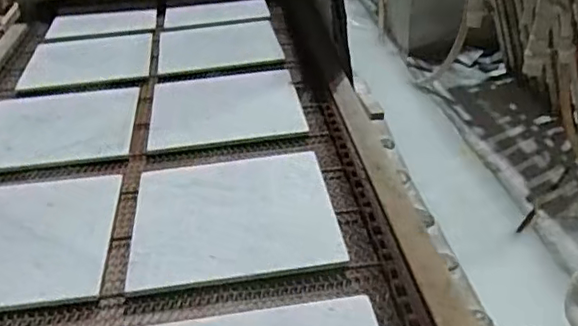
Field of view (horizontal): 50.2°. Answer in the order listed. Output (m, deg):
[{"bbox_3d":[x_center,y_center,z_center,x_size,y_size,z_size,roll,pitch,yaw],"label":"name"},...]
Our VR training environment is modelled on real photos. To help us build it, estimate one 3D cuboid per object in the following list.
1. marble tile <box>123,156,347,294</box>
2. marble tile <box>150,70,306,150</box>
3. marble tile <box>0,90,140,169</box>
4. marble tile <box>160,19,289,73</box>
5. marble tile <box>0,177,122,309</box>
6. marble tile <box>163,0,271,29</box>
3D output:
[{"bbox_3d":[-0.087,0.069,0.962,0.297,0.012,0.315,-7,33,-4],"label":"marble tile"},{"bbox_3d":[-0.128,-0.115,1.263,0.295,0.013,0.298,-6,33,-3],"label":"marble tile"},{"bbox_3d":[-0.460,-0.076,1.224,0.296,0.016,0.295,-6,33,-3],"label":"marble tile"},{"bbox_3d":[-0.181,-0.306,1.603,0.300,0.017,0.261,-7,33,-5],"label":"marble tile"},{"bbox_3d":[-0.421,0.114,0.922,0.299,0.012,0.291,-6,33,-3],"label":"marble tile"},{"bbox_3d":[-0.213,-0.444,1.804,0.295,0.016,0.175,-6,33,-4],"label":"marble tile"}]

